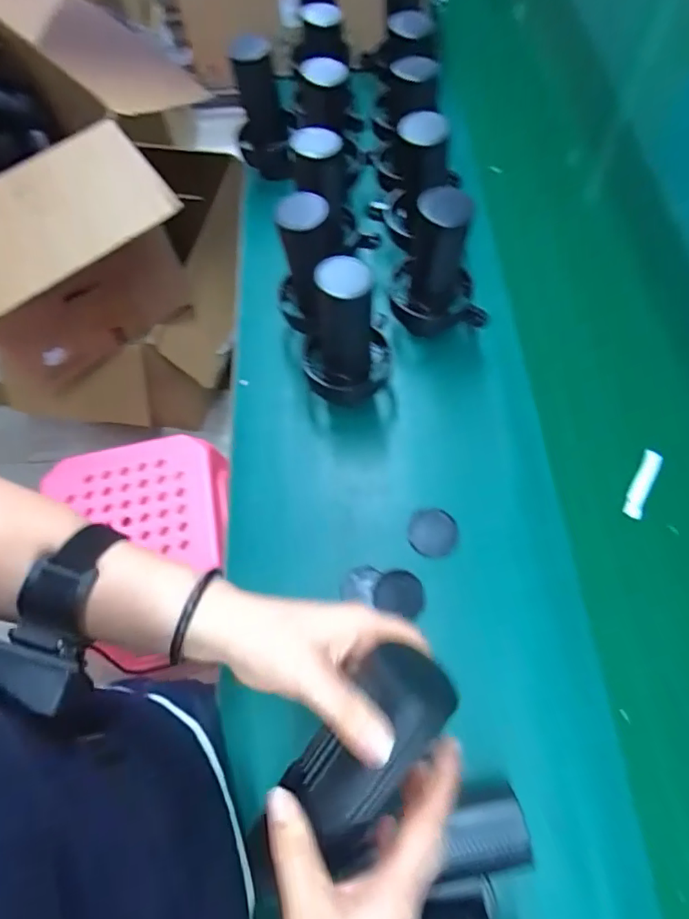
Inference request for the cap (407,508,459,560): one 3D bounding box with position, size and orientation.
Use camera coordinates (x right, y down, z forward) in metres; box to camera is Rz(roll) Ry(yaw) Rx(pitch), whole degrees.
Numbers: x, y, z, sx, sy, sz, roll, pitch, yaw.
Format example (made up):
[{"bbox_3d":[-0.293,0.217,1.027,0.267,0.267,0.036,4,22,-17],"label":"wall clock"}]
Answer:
[{"bbox_3d":[0.089,0.074,0.531,0.048,0.005,0.047,-5,64,1],"label":"cap"}]

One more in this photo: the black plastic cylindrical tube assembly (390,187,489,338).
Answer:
[{"bbox_3d":[0.107,-0.209,0.572,0.112,0.138,0.073,8,65,7],"label":"black plastic cylindrical tube assembly"}]

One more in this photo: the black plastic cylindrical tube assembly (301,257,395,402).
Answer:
[{"bbox_3d":[0.000,-0.124,0.547,0.092,0.171,0.086,-1,64,3],"label":"black plastic cylindrical tube assembly"}]

